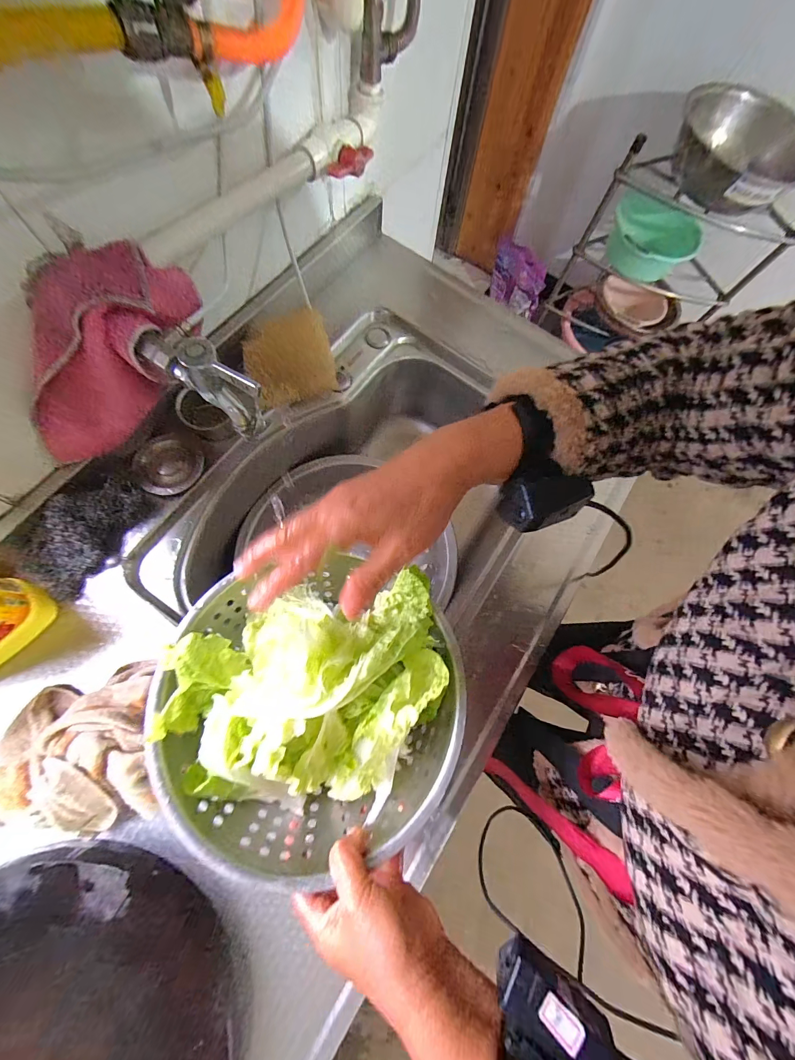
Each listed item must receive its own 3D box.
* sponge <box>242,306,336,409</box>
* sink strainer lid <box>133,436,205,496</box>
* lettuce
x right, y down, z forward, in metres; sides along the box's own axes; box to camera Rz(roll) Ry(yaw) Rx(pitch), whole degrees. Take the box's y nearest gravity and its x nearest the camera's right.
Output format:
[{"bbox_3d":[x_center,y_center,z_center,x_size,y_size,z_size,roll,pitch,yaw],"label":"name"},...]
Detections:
[{"bbox_3d":[-0.149,-0.238,0.508,0.117,0.022,0.105,-22,113,-11],"label":"sponge"},{"bbox_3d":[-0.293,-0.081,0.469,0.072,0.011,0.072,2,85,-31],"label":"sink strainer lid"},{"bbox_3d":[-0.076,0.149,0.325,0.238,0.080,0.177,-11,68,-3],"label":"lettuce"}]

